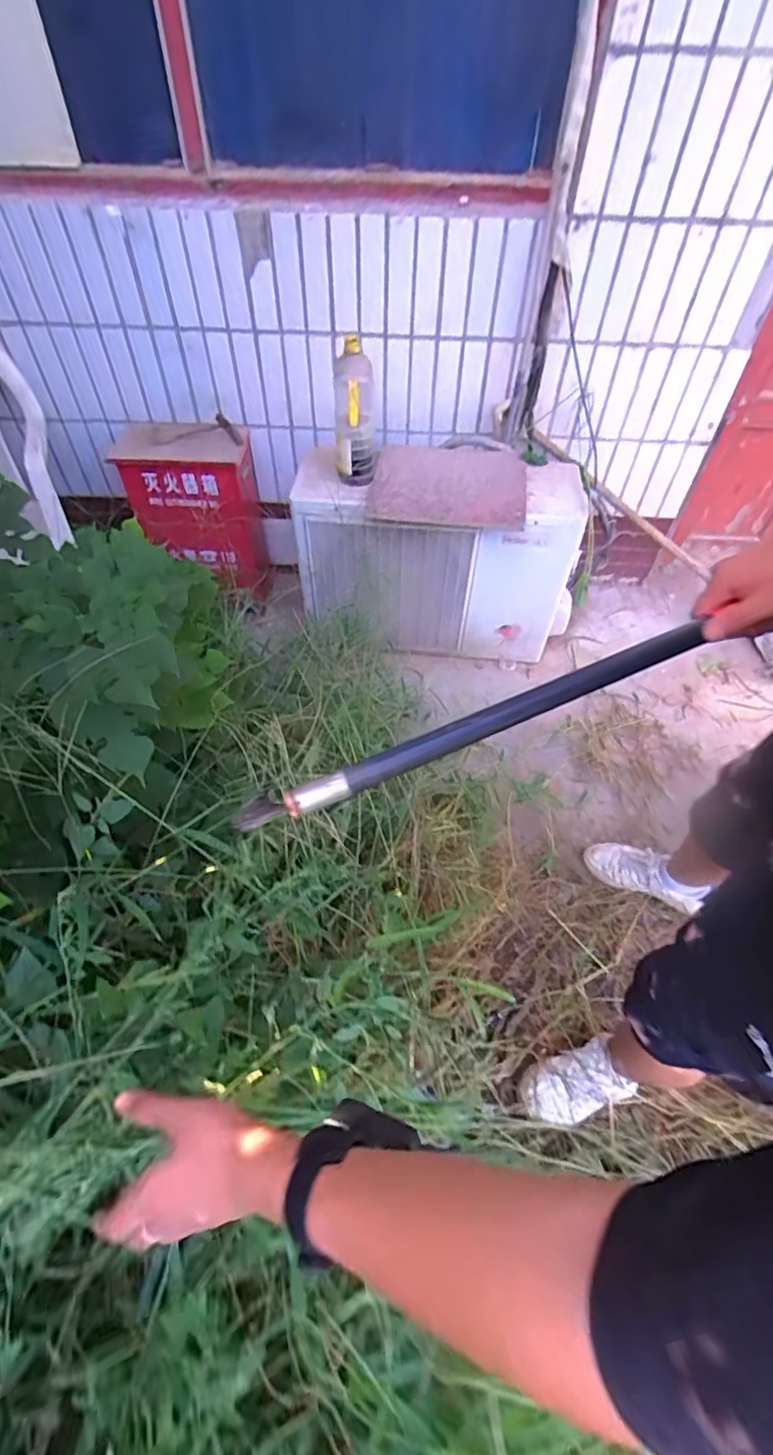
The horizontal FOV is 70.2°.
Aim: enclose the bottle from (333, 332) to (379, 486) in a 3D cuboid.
[{"bbox_3d":[-0.075,-0.750,1.331,0.105,0.287,0.116,-3,54,-3],"label":"bottle"}]

